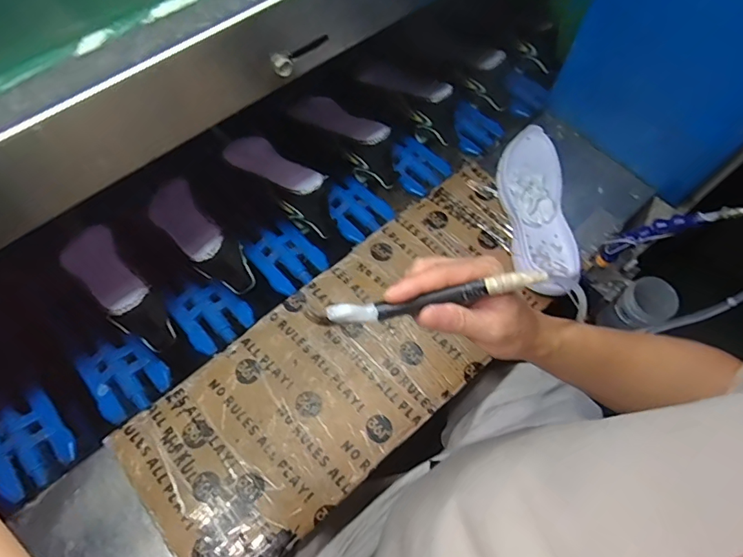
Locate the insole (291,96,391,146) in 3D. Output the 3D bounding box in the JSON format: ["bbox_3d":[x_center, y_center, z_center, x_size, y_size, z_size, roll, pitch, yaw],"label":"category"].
[{"bbox_3d":[-0.059,-0.268,0.776,0.064,0.007,0.219,-40,52,-20],"label":"insole"}]

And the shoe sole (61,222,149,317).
[{"bbox_3d":[-0.360,-0.011,0.624,0.068,0.029,0.184,-40,54,-20],"label":"shoe sole"}]

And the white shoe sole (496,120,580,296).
[{"bbox_3d":[0.258,-0.111,0.718,0.104,0.045,0.301,2,65,-3],"label":"white shoe sole"}]

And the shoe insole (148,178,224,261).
[{"bbox_3d":[-0.278,-0.090,0.679,0.067,0.015,0.226,-33,47,-18],"label":"shoe insole"}]

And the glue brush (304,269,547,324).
[{"bbox_3d":[0.042,0.015,0.341,0.175,0.014,0.013,-11,65,-3],"label":"glue brush"}]

